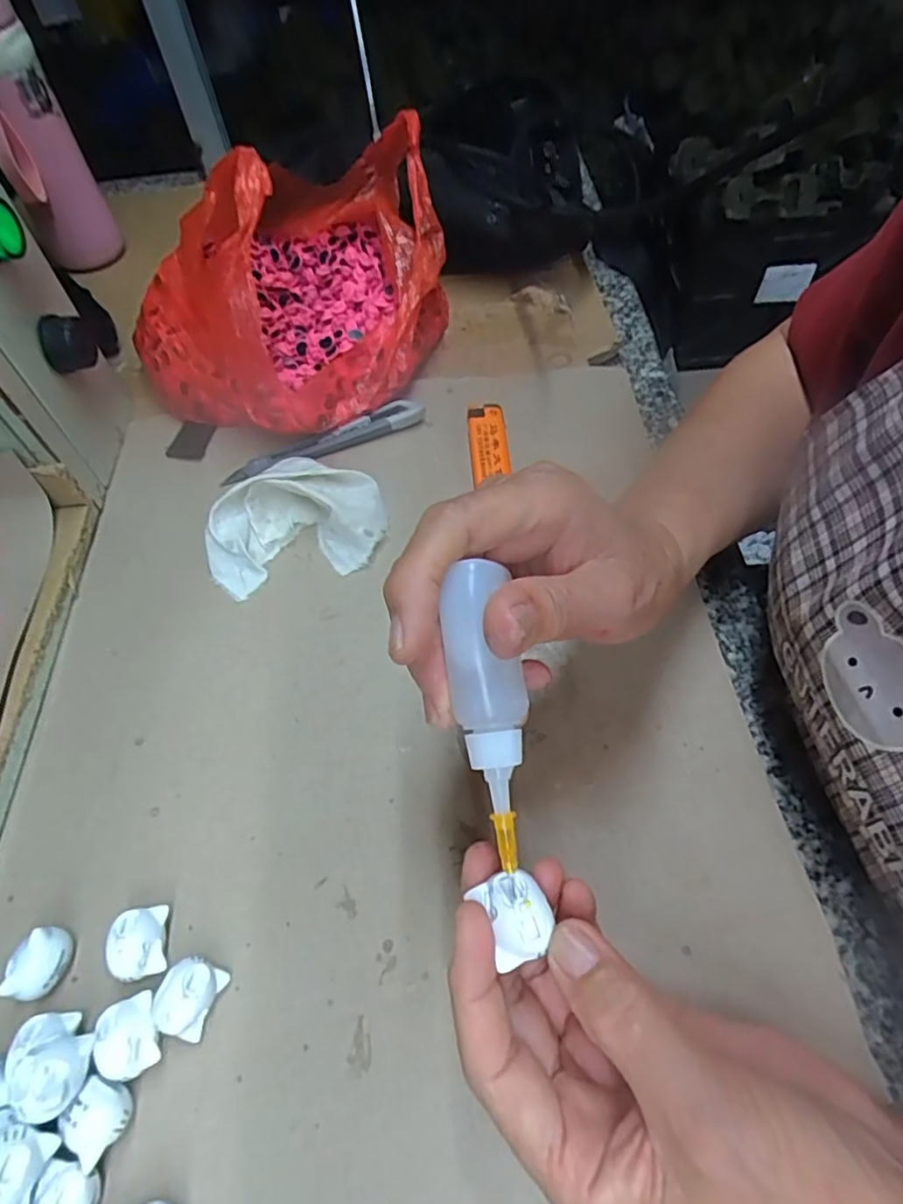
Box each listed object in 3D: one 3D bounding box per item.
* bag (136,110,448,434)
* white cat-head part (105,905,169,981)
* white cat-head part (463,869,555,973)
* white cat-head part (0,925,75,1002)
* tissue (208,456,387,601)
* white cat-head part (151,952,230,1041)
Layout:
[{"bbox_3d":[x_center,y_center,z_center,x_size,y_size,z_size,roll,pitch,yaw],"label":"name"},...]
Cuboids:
[{"bbox_3d":[-0.107,-0.214,0.413,0.190,0.125,0.192,25,62,19],"label":"bag"},{"bbox_3d":[-0.127,0.141,0.263,0.021,0.019,0.025,-13,57,-3],"label":"white cat-head part"},{"bbox_3d":[0.019,0.094,0.194,0.020,0.010,0.024,-16,57,-8],"label":"white cat-head part"},{"bbox_3d":[-0.167,0.148,0.262,0.019,0.019,0.026,0,57,5],"label":"white cat-head part"},{"bbox_3d":[-0.091,-0.050,0.372,0.104,0.038,0.074,-13,57,-4],"label":"tissue"},{"bbox_3d":[-0.103,0.153,0.250,0.019,0.019,0.025,17,60,15],"label":"white cat-head part"}]

